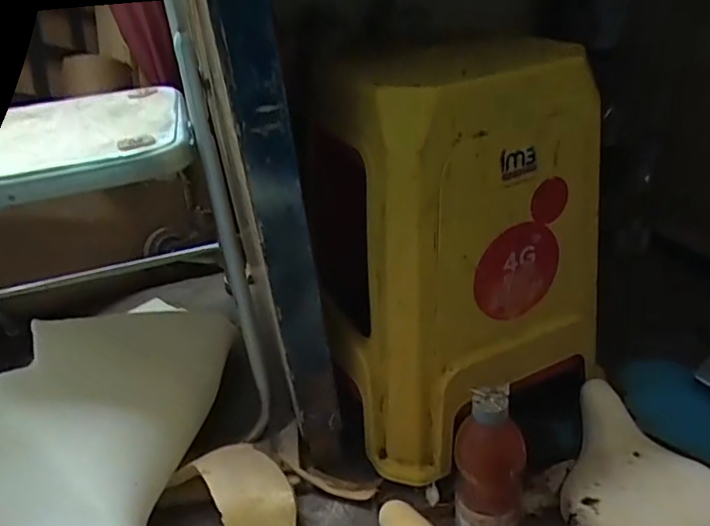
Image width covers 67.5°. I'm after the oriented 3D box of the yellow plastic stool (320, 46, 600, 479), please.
[{"bbox_3d":[0.112,-0.025,0.682,0.307,0.450,0.273,-16,32,-21],"label":"yellow plastic stool"}]

